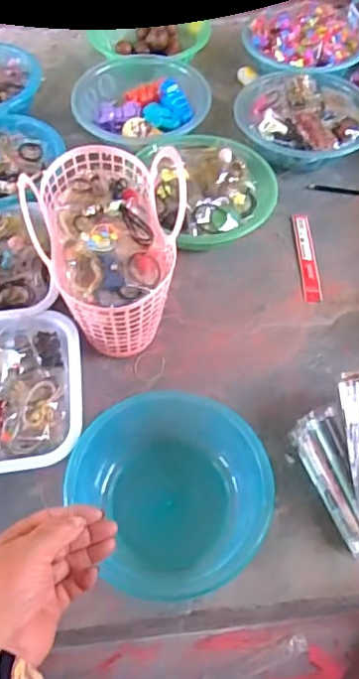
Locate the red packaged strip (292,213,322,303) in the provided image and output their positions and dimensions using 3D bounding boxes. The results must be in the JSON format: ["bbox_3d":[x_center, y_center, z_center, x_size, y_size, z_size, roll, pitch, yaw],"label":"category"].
[{"bbox_3d":[0.199,-0.132,0.883,0.028,0.004,0.175,0,57,-1],"label":"red packaged strip"}]

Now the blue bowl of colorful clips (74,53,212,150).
[{"bbox_3d":[-0.069,-0.417,1.022,0.238,0.076,0.203,-11,58,-8],"label":"blue bowl of colorful clips"}]

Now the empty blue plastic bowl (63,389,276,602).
[{"bbox_3d":[-0.008,0.171,0.643,0.201,0.088,0.208,1,57,-1],"label":"empty blue plastic bowl"}]

